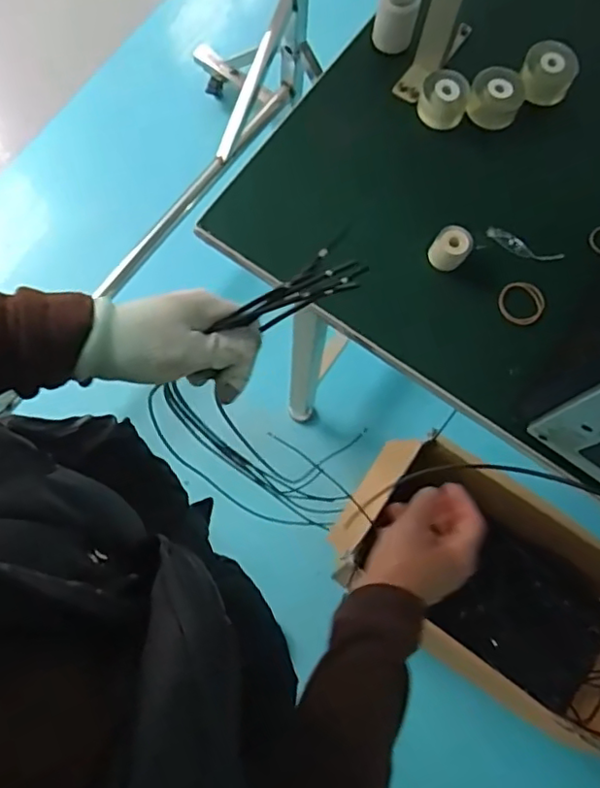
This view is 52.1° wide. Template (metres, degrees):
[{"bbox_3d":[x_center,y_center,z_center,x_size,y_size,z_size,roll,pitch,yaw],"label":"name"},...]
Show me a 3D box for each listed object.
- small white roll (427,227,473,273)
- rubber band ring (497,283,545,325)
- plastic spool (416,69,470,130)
[{"bbox_3d":[0.148,-0.144,0.607,0.034,0.036,0.031,34,76,7],"label":"small white roll"},{"bbox_3d":[0.221,-0.091,0.615,0.044,0.006,0.045,1,74,-2],"label":"rubber band ring"},{"bbox_3d":[0.154,-0.317,0.659,0.050,0.036,0.049,1,74,-2],"label":"plastic spool"}]

